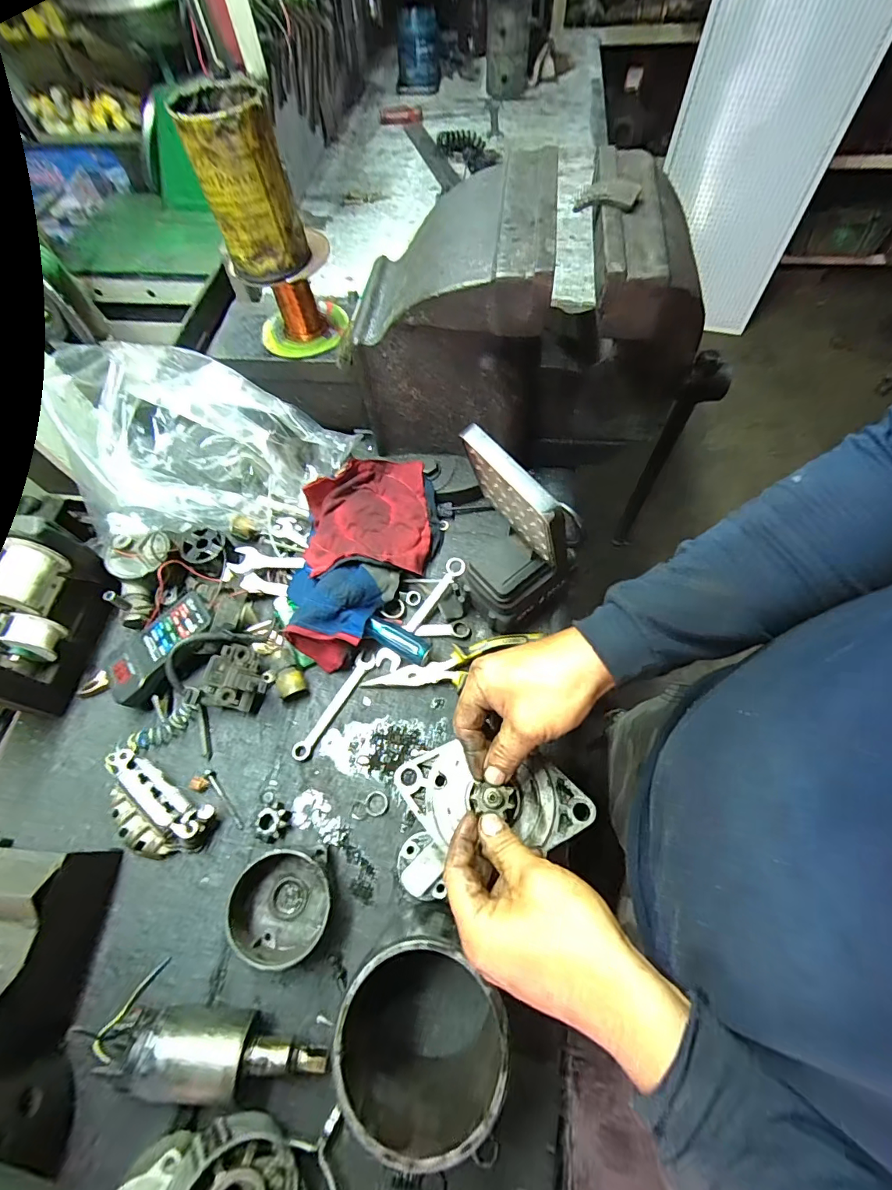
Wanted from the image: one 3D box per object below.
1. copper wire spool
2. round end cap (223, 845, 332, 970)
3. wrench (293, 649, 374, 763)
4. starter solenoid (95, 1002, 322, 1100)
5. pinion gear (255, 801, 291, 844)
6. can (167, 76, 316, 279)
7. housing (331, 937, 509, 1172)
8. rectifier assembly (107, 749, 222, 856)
[{"bbox_3d":[-0.159,-0.319,0.488,0.094,0.084,0.095,0,63,2],"label":"copper wire spool"},{"bbox_3d":[-0.141,0.261,0.385,0.082,0.047,0.078,-1,63,2],"label":"round end cap"},{"bbox_3d":[-0.114,0.114,0.478,0.020,0.011,0.123,25,67,14],"label":"wrench"},{"bbox_3d":[-0.166,0.341,0.342,0.150,0.048,0.048,1,63,3],"label":"starter solenoid"},{"bbox_3d":[-0.160,0.210,0.425,0.027,0.018,0.030,36,69,18],"label":"pinion gear"},{"bbox_3d":[-0.172,-0.354,0.400,0.076,0.111,0.076,-23,64,-9],"label":"can"},{"bbox_3d":[-0.016,0.301,0.327,0.103,0.113,0.103,-1,63,2],"label":"housing"},{"bbox_3d":[-0.278,0.196,0.426,0.123,0.033,0.061,27,67,15],"label":"rectifier assembly"}]

